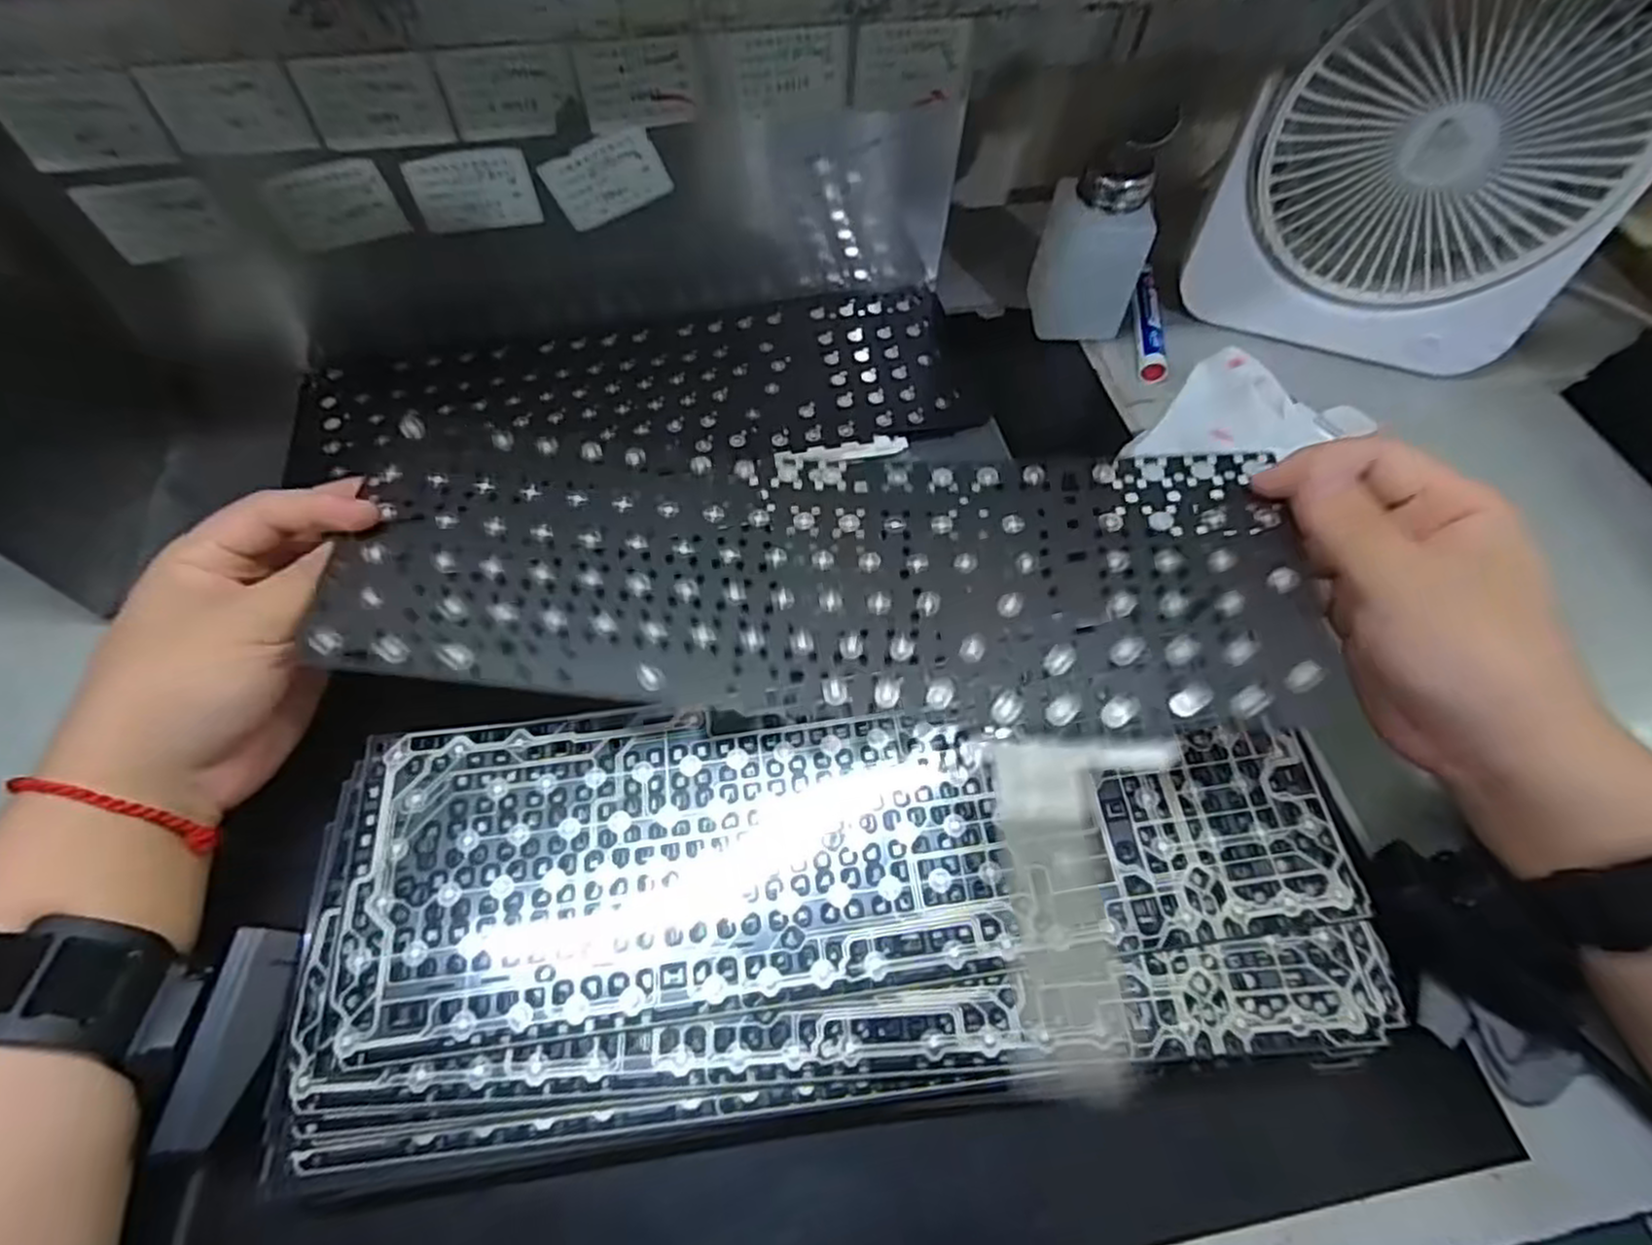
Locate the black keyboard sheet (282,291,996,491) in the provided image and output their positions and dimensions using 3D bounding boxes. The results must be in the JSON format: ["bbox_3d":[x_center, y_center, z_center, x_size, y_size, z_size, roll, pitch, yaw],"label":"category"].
[{"bbox_3d":[-0.106,-0.139,0.449,0.382,0.008,0.131,-7,57,-5],"label":"black keyboard sheet"}]

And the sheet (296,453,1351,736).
[{"bbox_3d":[0.004,-0.020,0.299,0.370,0.029,0.116,2,58,3],"label":"sheet"}]

